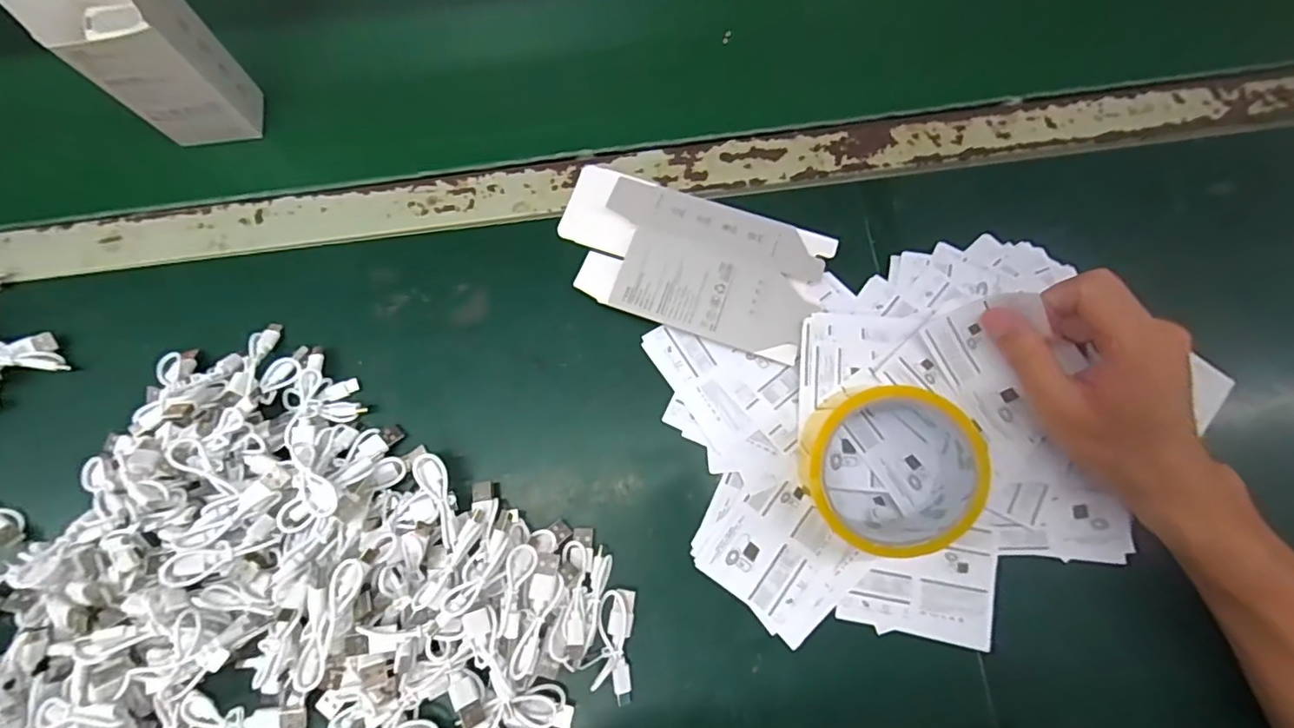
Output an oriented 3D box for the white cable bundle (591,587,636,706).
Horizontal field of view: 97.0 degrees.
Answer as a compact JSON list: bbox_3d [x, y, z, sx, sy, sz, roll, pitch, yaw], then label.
[{"bbox_3d":[-0.019,0.166,0.335,0.021,0.012,0.062,2,76,1],"label":"white cable bundle"}]

